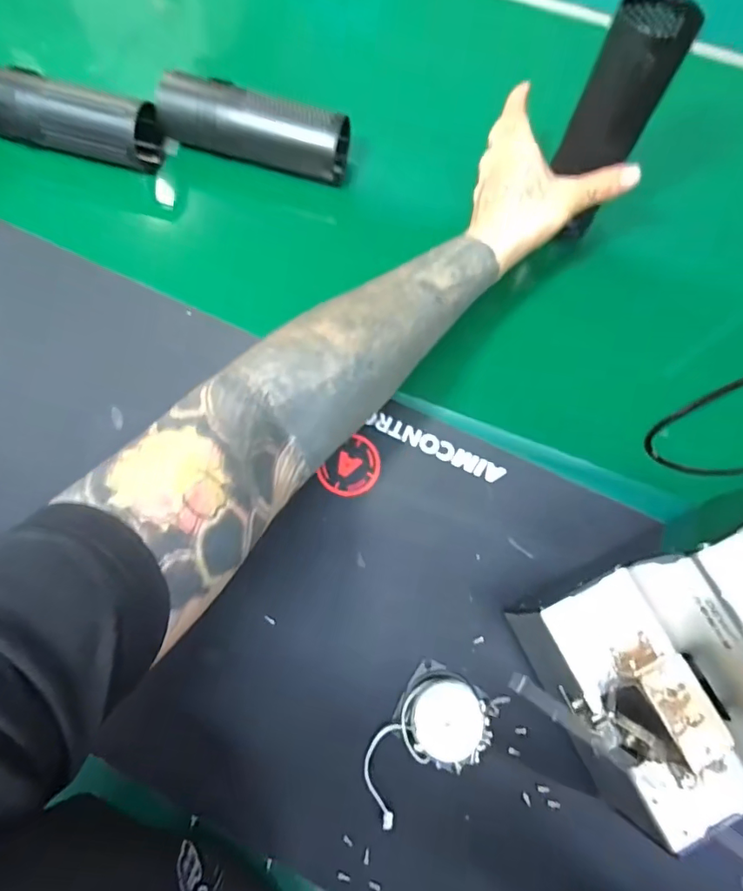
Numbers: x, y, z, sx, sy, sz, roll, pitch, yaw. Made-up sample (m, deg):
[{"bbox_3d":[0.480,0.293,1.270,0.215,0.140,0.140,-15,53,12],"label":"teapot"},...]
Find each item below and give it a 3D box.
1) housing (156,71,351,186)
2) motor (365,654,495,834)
[{"bbox_3d":[-0.103,-0.281,0.459,0.177,0.049,0.059,17,71,4],"label":"housing"},{"bbox_3d":[0.035,0.185,0.310,0.057,0.029,0.090,36,78,6],"label":"motor"}]

